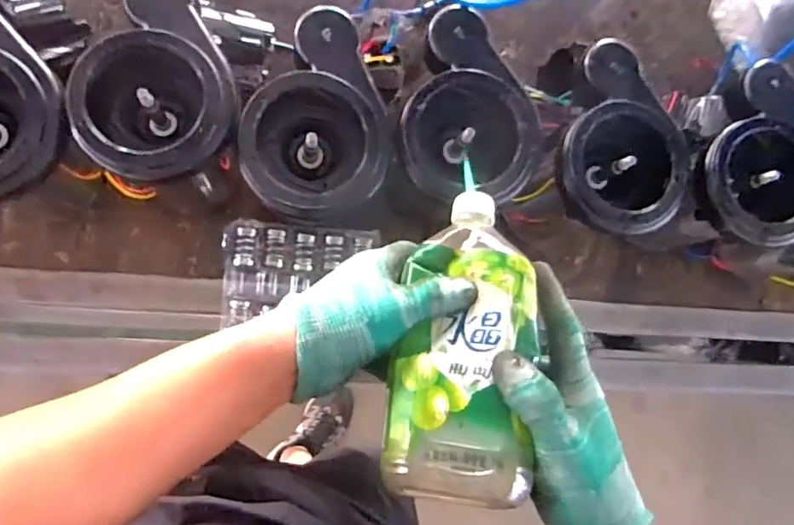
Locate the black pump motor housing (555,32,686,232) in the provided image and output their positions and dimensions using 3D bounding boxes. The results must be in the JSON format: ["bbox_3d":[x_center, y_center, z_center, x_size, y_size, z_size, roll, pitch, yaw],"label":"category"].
[{"bbox_3d":[0.195,-0.110,0.516,0.115,0.080,0.168,2,86,-7],"label":"black pump motor housing"}]

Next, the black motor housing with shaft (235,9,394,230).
[{"bbox_3d":[-0.064,-0.117,0.460,0.112,0.052,0.166,6,85,-7],"label":"black motor housing with shaft"}]

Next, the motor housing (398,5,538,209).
[{"bbox_3d":[0.065,-0.125,0.483,0.120,0.058,0.163,17,84,-6],"label":"motor housing"}]

